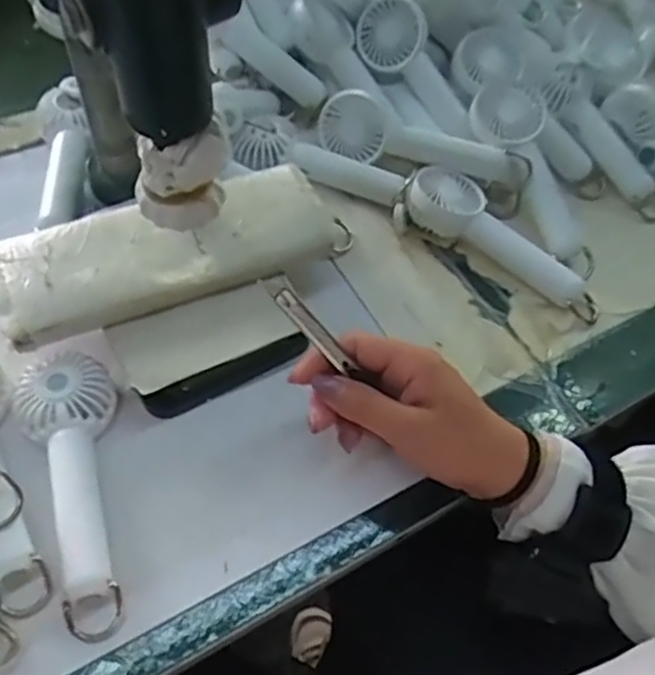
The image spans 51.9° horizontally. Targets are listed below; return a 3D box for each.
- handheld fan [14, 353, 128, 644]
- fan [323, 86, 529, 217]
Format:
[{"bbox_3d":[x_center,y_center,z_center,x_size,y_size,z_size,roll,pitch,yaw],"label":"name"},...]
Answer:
[{"bbox_3d":[-0.138,0.078,0.381,0.055,0.040,0.164,-17,59,-16],"label":"handheld fan"},{"bbox_3d":[0.075,-0.148,0.533,0.165,0.050,0.029,23,37,3],"label":"fan"}]

